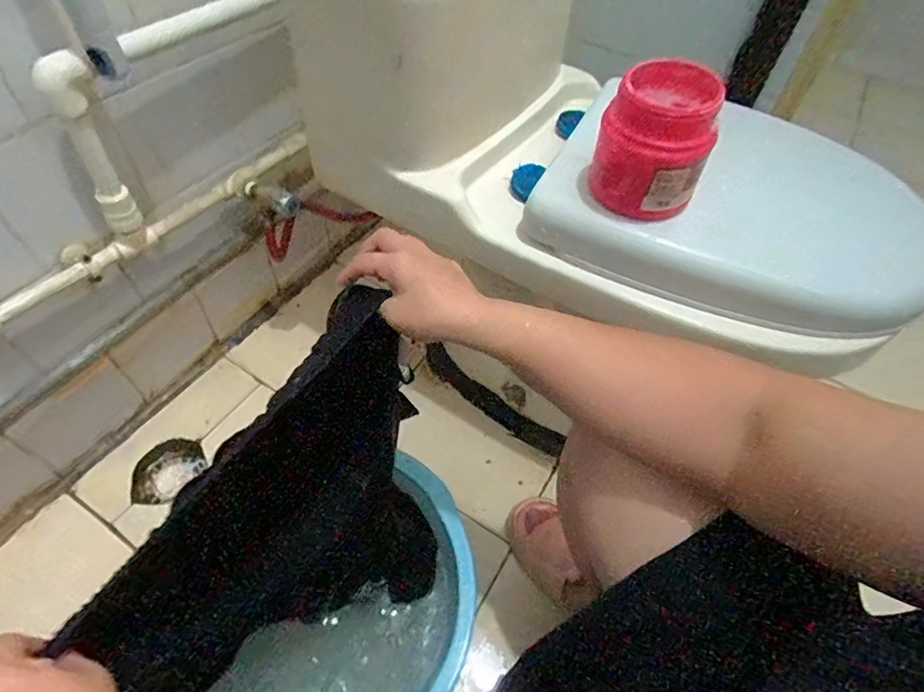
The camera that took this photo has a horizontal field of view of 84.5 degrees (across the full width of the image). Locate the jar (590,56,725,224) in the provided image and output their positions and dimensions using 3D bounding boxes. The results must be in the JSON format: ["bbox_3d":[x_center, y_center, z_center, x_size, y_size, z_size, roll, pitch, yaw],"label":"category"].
[{"bbox_3d":[0.177,-0.191,0.475,0.097,0.113,0.109,12,53,4],"label":"jar"}]

